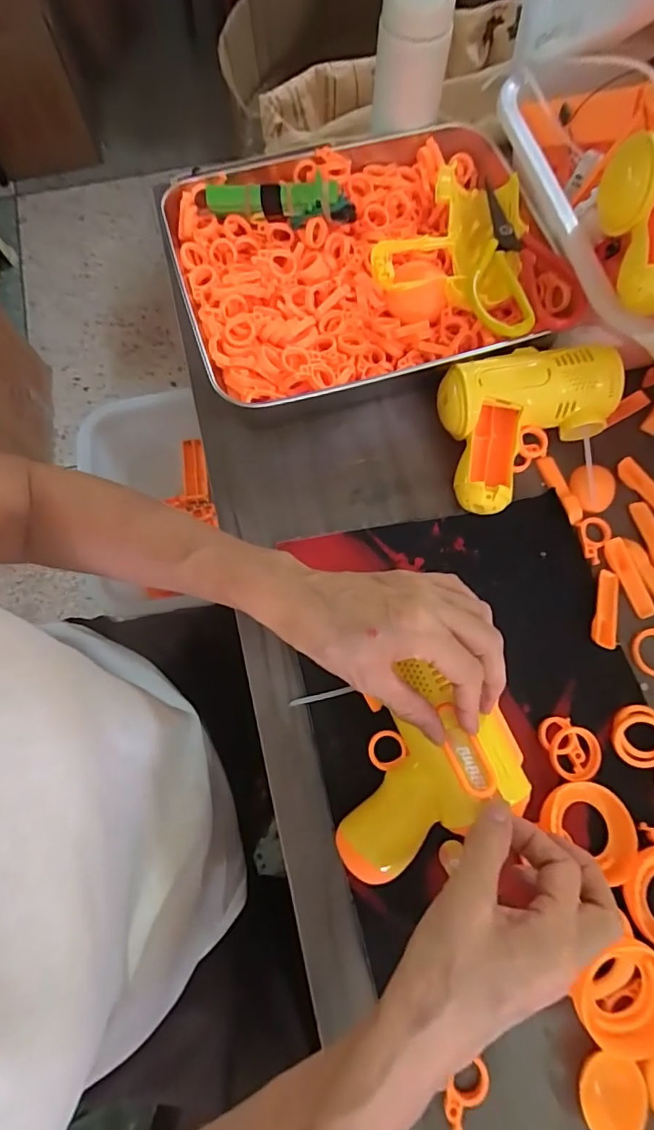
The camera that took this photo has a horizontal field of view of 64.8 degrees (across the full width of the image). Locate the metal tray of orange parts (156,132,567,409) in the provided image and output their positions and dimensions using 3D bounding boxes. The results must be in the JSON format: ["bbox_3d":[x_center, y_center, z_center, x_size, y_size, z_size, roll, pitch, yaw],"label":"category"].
[{"bbox_3d":[0.031,-0.254,0.432,0.301,0.048,0.246,-16,73,-5],"label":"metal tray of orange parts"}]

